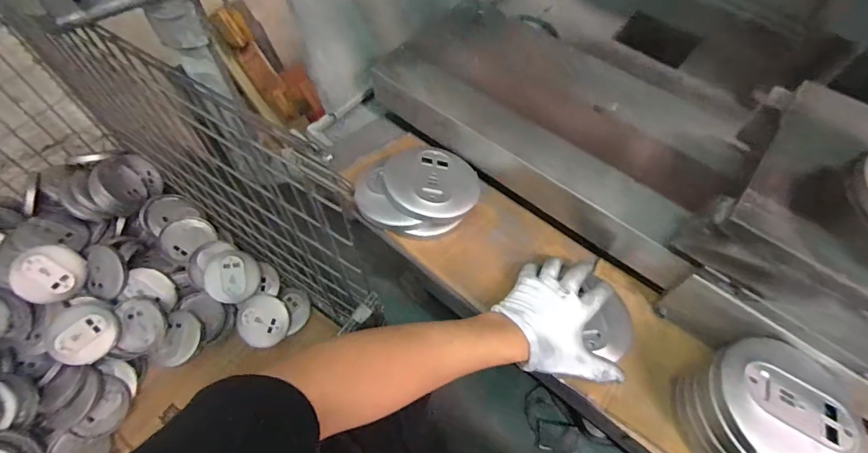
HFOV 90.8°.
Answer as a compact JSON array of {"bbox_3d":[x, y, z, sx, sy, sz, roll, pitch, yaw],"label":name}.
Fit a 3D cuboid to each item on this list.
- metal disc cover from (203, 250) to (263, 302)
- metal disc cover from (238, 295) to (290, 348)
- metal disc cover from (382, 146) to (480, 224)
[{"bbox_3d":[-0.523,0.127,1.114,0.131,0.034,0.135,17,68,-10],"label":"metal disc cover"},{"bbox_3d":[-0.438,0.242,1.102,0.121,0.016,0.129,0,73,-16],"label":"metal disc cover"},{"bbox_3d":[-0.001,-0.063,0.590,0.130,0.027,0.119,19,54,-8],"label":"metal disc cover"}]

